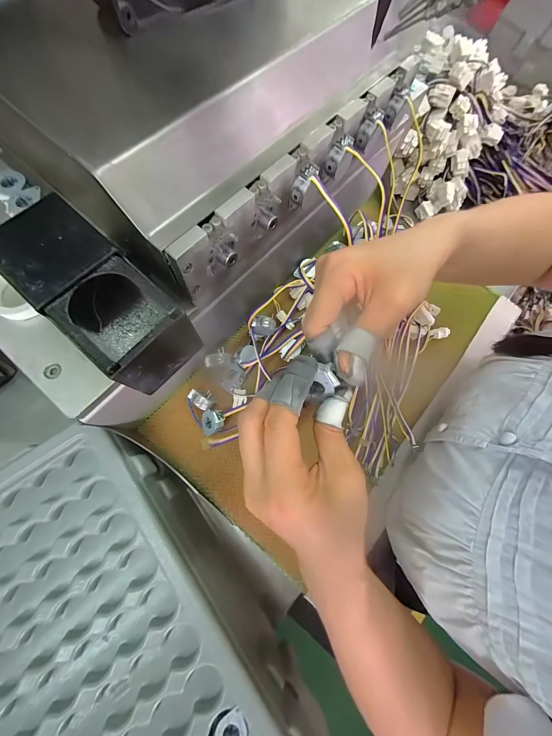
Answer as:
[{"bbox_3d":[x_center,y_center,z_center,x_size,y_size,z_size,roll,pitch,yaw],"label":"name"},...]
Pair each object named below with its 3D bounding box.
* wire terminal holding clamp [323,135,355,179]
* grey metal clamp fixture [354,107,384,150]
[{"bbox_3d":[0.050,-0.173,0.221,0.013,0.031,0.011,-18,66,-41],"label":"wire terminal holding clamp"},{"bbox_3d":[0.078,-0.205,0.231,0.011,0.029,0.012,45,38,15],"label":"grey metal clamp fixture"}]

